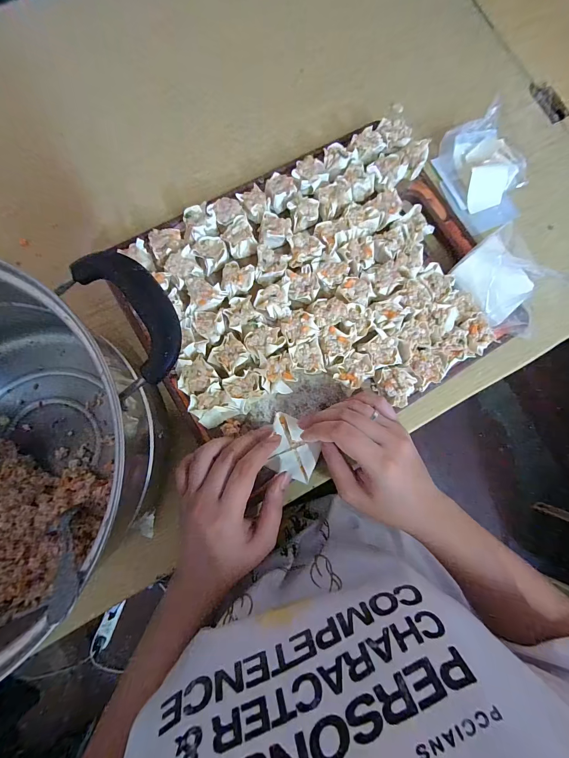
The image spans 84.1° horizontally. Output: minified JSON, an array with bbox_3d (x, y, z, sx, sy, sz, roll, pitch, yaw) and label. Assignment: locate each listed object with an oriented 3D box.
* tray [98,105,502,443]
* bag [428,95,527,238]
[{"bbox_3d":[0.038,-0.106,0.338,0.332,0.040,0.278,-18,83,-7],"label":"tray"},{"bbox_3d":[0.238,-0.251,0.372,0.096,0.026,0.133,-16,83,-6],"label":"bag"}]

